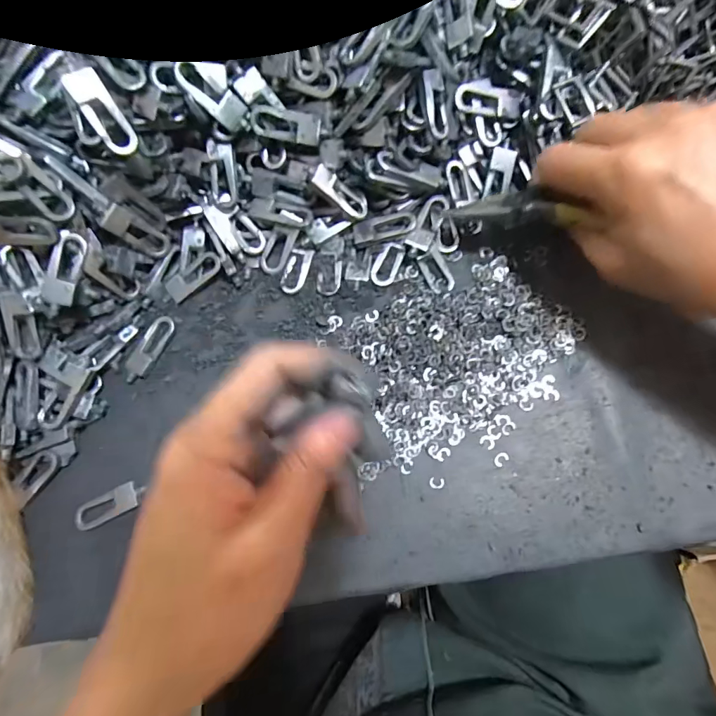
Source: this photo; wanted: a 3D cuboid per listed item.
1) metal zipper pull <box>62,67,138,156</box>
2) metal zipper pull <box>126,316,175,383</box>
[{"bbox_3d":[-0.125,-0.120,0.206,0.015,0.004,0.039,-40,117,-23],"label":"metal zipper pull"},{"bbox_3d":[-0.128,-0.006,0.257,0.014,0.004,0.044,27,77,3],"label":"metal zipper pull"}]

